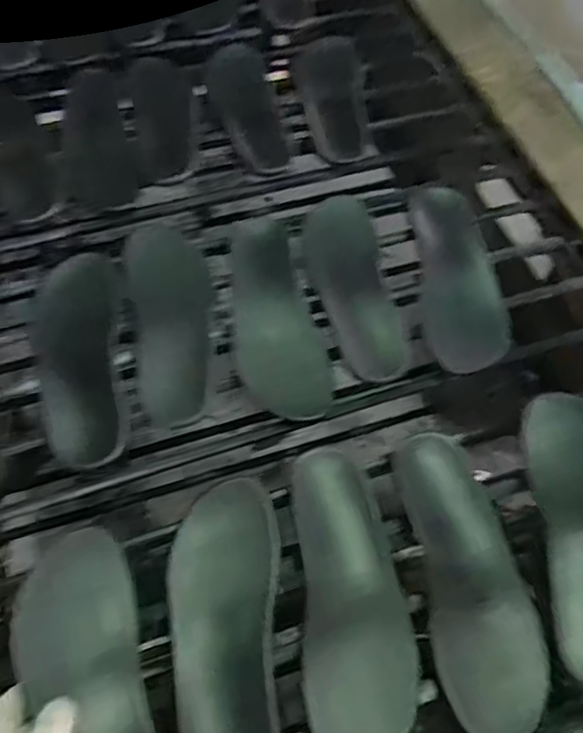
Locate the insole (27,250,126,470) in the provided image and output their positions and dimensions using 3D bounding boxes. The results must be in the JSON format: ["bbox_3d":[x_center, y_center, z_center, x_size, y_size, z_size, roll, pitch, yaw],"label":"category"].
[{"bbox_3d":[-0.217,-0.021,0.600,0.085,0.013,0.258,-12,62,-8],"label":"insole"}]

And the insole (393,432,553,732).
[{"bbox_3d":[0.158,0.177,0.507,0.089,0.028,0.242,-8,61,-6],"label":"insole"}]

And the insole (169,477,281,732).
[{"bbox_3d":[-0.054,0.213,0.477,0.087,0.023,0.250,-3,61,-3],"label":"insole"}]

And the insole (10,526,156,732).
[{"bbox_3d":[-0.150,0.253,0.452,0.090,0.050,0.249,-20,58,-12],"label":"insole"}]

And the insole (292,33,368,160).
[{"bbox_3d":[0.060,-0.375,0.821,0.088,0.031,0.227,-6,61,-5],"label":"insole"}]

